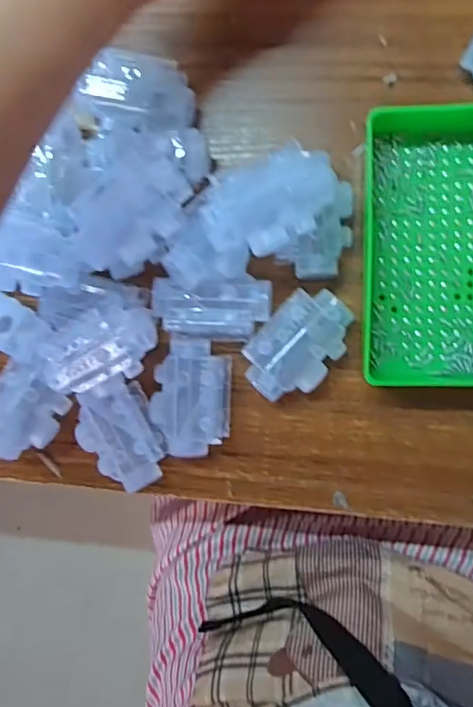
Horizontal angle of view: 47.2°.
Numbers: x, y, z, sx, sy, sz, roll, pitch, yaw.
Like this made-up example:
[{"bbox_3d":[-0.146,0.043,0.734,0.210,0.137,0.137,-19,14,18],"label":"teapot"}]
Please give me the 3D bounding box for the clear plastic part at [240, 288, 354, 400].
[{"bbox_3d":[0.037,-0.005,0.322,0.045,0.024,0.068,41,97,4],"label":"clear plastic part"}]

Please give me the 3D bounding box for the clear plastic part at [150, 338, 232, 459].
[{"bbox_3d":[-0.027,0.027,0.330,0.045,0.030,0.070,3,93,7],"label":"clear plastic part"}]

